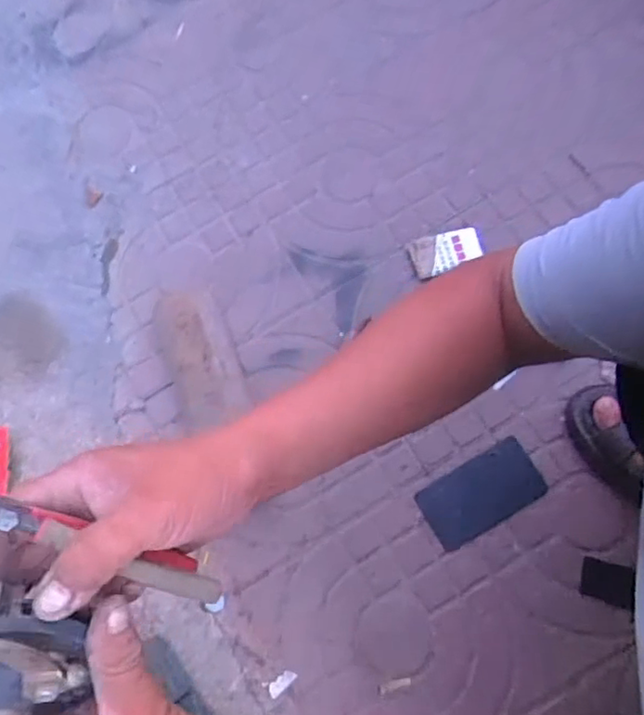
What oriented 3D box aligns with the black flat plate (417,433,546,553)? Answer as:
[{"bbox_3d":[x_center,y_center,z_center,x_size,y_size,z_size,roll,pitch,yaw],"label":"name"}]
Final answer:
[{"bbox_3d":[0.211,0.178,0.779,0.158,0.015,0.088,-29,74,-8],"label":"black flat plate"}]

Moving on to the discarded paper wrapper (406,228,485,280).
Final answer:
[{"bbox_3d":[0.187,-0.160,0.873,0.110,0.016,0.066,-15,72,-4],"label":"discarded paper wrapper"}]

